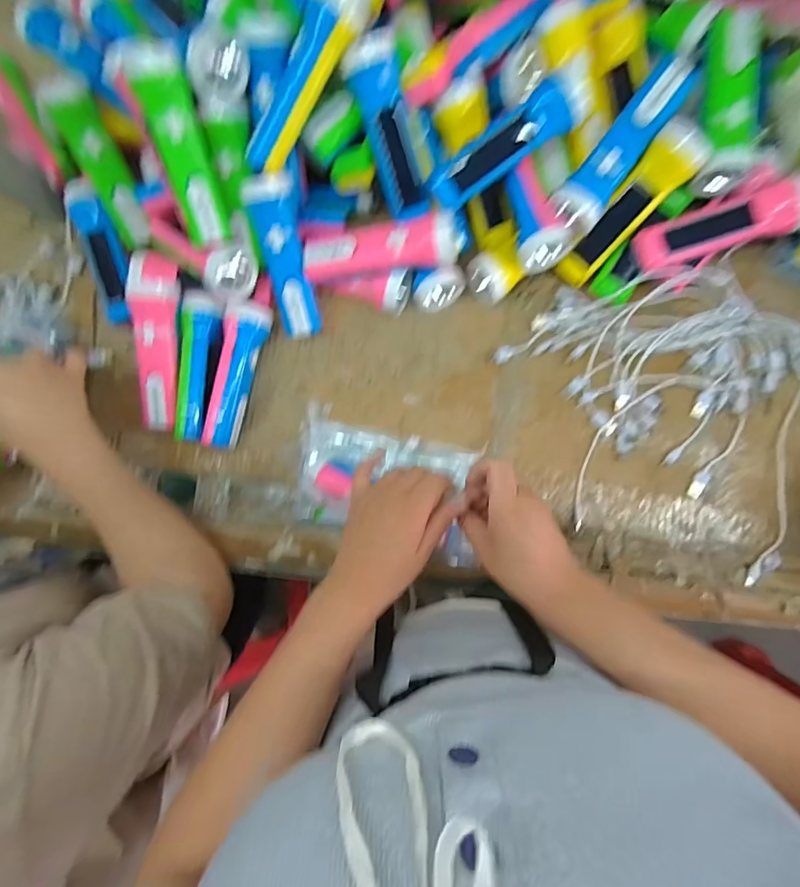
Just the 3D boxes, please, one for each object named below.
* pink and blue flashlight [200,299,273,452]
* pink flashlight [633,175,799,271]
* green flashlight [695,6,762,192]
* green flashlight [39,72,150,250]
[{"bbox_3d":[-0.189,-0.077,0.558,0.047,0.053,0.165,13,84,4],"label":"pink and blue flashlight"},{"bbox_3d":[0.326,-0.226,0.496,0.158,0.052,0.057,-13,83,1],"label":"pink flashlight"},{"bbox_3d":[0.331,-0.343,0.487,0.052,0.049,0.159,8,84,4],"label":"green flashlight"},{"bbox_3d":[-0.335,-0.311,0.541,0.046,0.046,0.169,-16,120,1],"label":"green flashlight"}]

